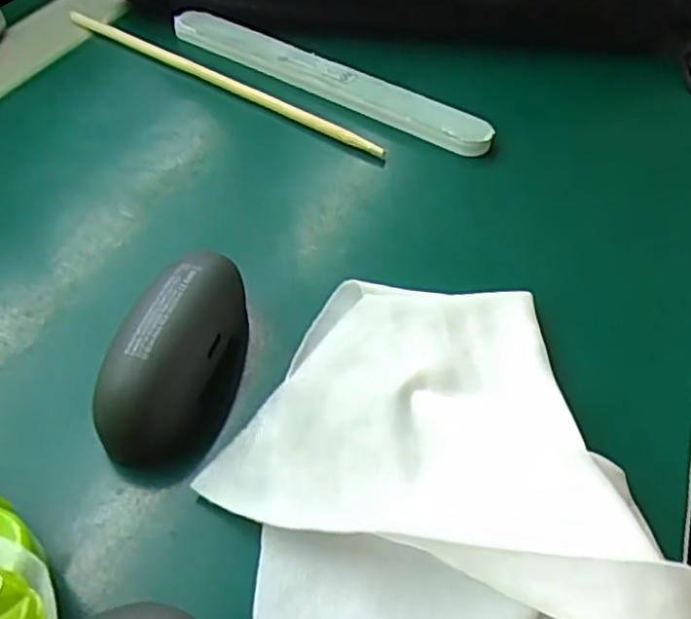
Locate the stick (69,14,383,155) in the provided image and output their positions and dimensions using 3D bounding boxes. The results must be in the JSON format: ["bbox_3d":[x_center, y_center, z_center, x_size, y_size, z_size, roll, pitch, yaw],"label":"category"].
[{"bbox_3d":[-0.062,-0.107,0.317,0.187,0.008,0.005,29,53,22],"label":"stick"}]

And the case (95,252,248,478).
[{"bbox_3d":[-0.047,0.011,0.196,0.026,0.030,0.064,12,49,9],"label":"case"}]

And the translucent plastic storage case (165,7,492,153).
[{"bbox_3d":[-0.010,-0.108,0.316,0.169,0.011,0.018,28,53,21],"label":"translucent plastic storage case"}]

